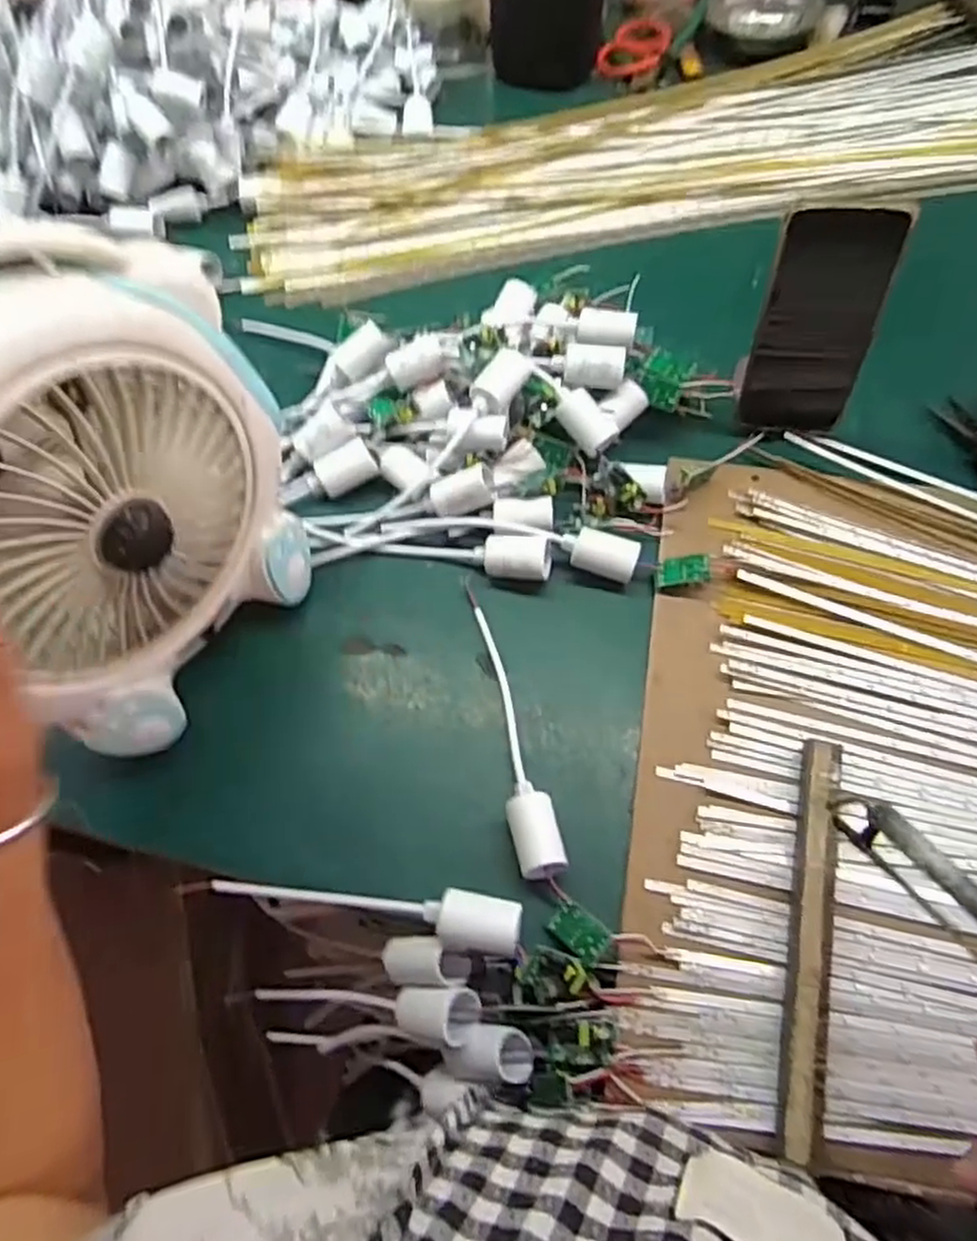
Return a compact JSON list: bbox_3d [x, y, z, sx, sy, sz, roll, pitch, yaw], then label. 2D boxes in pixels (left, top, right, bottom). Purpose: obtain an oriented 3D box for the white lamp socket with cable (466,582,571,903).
[{"bbox_3d":[0.014,0.067,0.480,0.026,0.023,0.215,-13,62,-3],"label":"white lamp socket with cable"}]

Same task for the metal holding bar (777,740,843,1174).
[{"bbox_3d":[0.175,0.166,0.404,0.020,0.021,0.212,12,63,10],"label":"metal holding bar"}]

